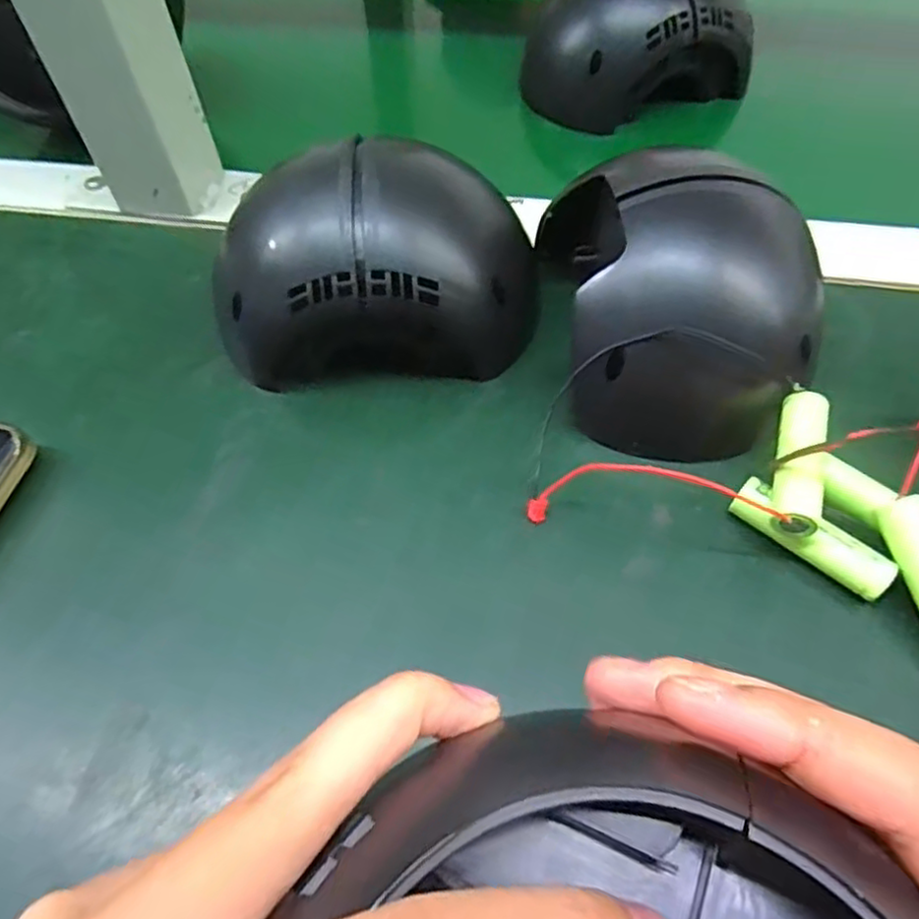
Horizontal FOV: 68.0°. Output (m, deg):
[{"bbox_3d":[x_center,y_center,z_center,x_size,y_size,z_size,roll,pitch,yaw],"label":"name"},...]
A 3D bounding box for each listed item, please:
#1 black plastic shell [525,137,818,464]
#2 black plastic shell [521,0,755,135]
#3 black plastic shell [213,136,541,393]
[{"bbox_3d":[0.075,-0.072,0.253,0.082,0.069,0.111,-4,56,0],"label":"black plastic shell"},{"bbox_3d":[0.096,-0.236,0.375,0.111,0.068,0.086,-16,57,-8],"label":"black plastic shell"},{"bbox_3d":[-0.033,-0.074,0.261,0.127,0.070,0.079,-9,56,-4],"label":"black plastic shell"}]

